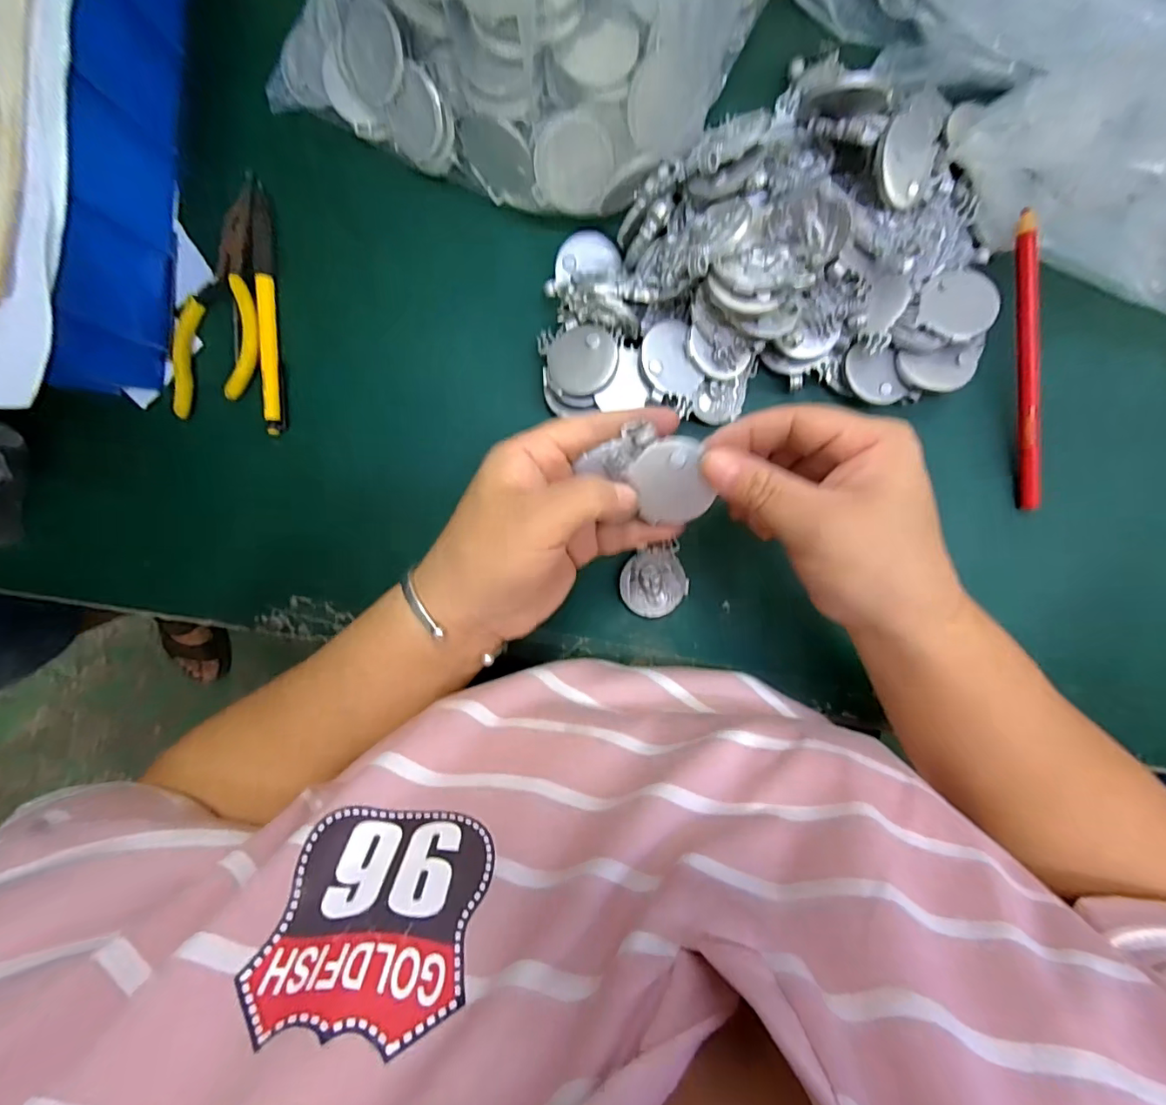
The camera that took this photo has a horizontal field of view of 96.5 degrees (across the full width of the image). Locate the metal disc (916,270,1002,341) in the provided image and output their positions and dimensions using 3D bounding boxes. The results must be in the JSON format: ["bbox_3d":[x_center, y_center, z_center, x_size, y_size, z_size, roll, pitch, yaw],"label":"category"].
[{"bbox_3d":[0.204,-0.134,0.281,0.038,0.006,0.037,0,94,2],"label":"metal disc"}]

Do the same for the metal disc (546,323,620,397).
[{"bbox_3d":[-0.001,-0.105,0.286,0.036,0.009,0.038,0,94,2],"label":"metal disc"}]

